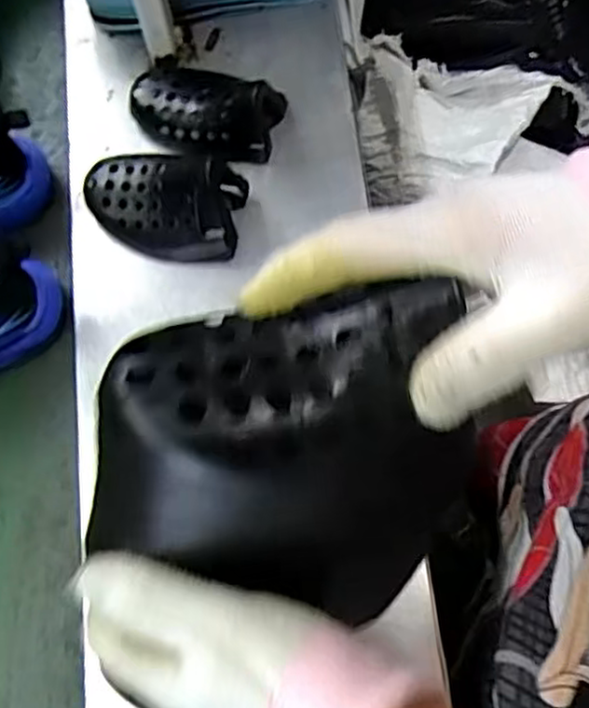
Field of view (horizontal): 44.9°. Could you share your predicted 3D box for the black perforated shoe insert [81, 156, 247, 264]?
[{"bbox_3d":[-0.101,-0.115,0.537,0.119,0.058,0.067,9,71,3],"label":"black perforated shoe insert"}]

